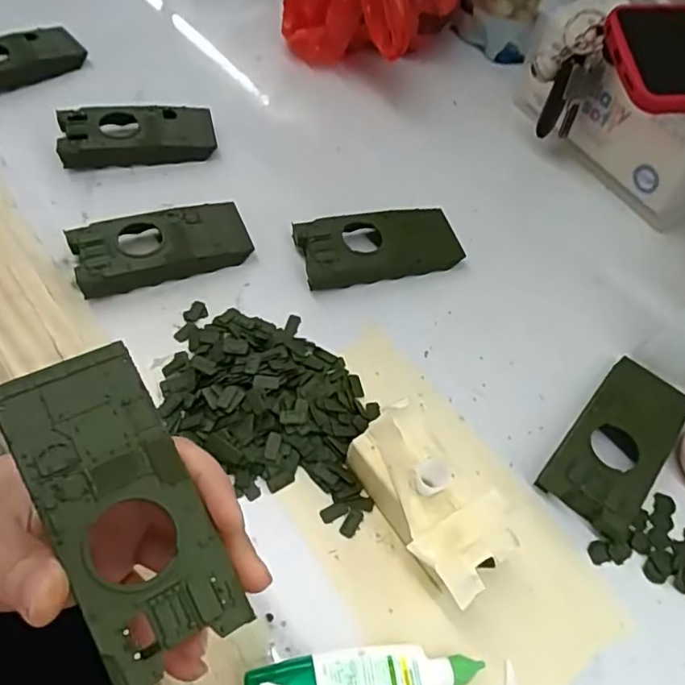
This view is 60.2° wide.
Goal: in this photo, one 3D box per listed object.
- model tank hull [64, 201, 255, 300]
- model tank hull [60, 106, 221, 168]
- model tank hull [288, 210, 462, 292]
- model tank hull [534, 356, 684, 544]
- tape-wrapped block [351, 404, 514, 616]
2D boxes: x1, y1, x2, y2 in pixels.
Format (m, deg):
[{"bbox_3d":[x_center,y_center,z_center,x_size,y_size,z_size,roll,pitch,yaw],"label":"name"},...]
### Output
[{"bbox_3d":[-0.112,-0.062,0.369,0.103,0.021,0.046,-17,60,-15],"label":"model tank hull"},{"bbox_3d":[-0.145,-0.148,0.421,0.102,0.020,0.045,-7,58,-9],"label":"model tank hull"},{"bbox_3d":[0.022,-0.063,0.384,0.100,0.022,0.046,-11,58,-12],"label":"model tank hull"},{"bbox_3d":[0.151,0.053,0.321,0.046,0.022,0.104,37,61,18],"label":"model tank hull"},{"bbox_3d":[0.039,0.077,0.282,0.045,0.044,0.085,-34,66,-24],"label":"tape-wrapped block"}]

